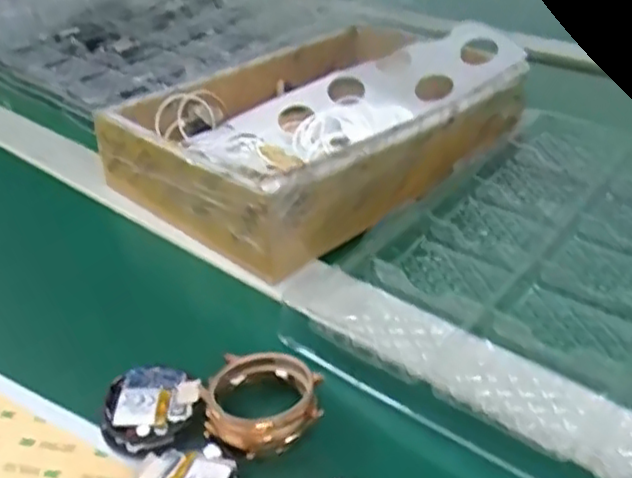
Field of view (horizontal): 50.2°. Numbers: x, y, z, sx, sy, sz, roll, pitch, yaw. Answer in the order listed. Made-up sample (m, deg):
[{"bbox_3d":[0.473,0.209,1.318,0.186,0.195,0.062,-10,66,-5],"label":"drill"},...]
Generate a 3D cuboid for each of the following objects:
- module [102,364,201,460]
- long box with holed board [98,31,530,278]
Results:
[{"bbox_3d":[-0.074,0.075,0.300,0.038,0.015,0.041,26,43,36],"label":"module"},{"bbox_3d":[0.011,-0.091,0.500,0.194,0.060,0.294,27,44,37],"label":"long box with holed board"}]

